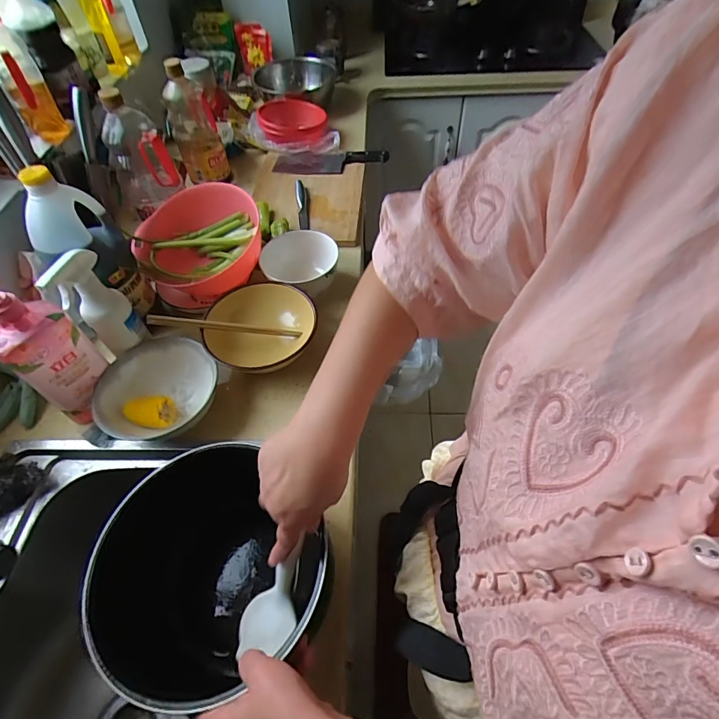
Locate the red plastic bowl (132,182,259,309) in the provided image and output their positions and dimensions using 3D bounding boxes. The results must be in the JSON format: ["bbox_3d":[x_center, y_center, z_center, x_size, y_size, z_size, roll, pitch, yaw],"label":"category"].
[{"bbox_3d":[-0.287,-0.210,0.772,0.212,0.148,0.182,-26,56,-15],"label":"red plastic bowl"}]

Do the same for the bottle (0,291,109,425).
[{"bbox_3d":[-0.420,-0.019,0.563,0.061,0.244,0.090,26,59,21],"label":"bottle"}]

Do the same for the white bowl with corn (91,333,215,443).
[{"bbox_3d":[-0.295,0.047,0.634,0.163,0.061,0.163,-2,53,2],"label":"white bowl with corn"}]

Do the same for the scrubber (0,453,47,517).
[{"bbox_3d":[-0.491,0.169,0.589,0.068,0.043,0.081,36,63,26],"label":"scrubber"}]

